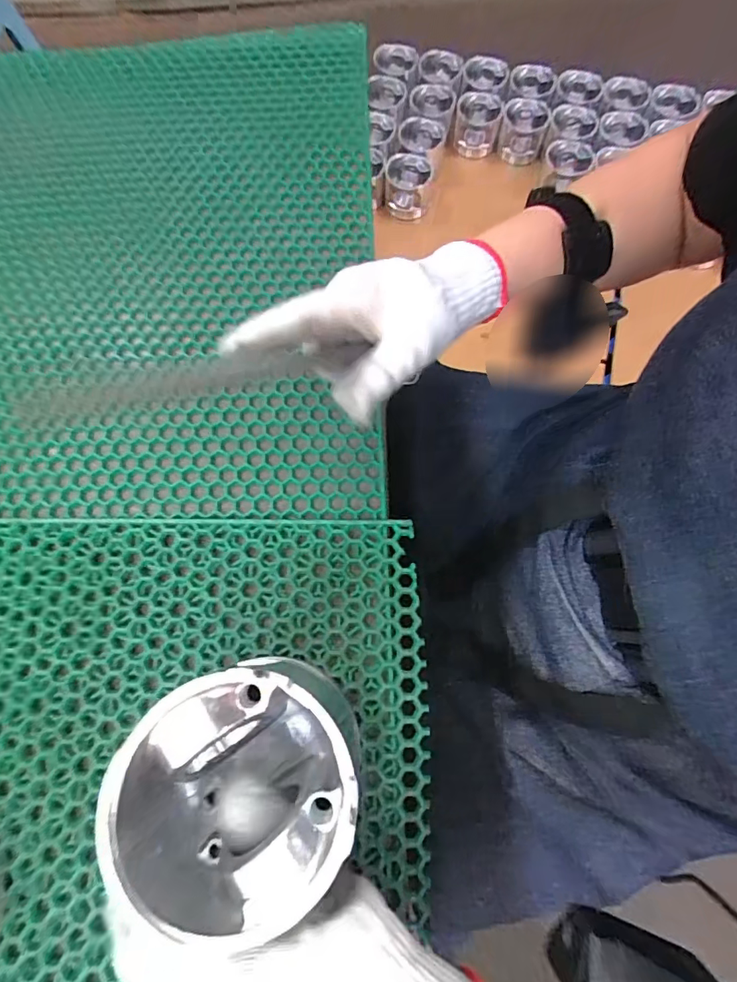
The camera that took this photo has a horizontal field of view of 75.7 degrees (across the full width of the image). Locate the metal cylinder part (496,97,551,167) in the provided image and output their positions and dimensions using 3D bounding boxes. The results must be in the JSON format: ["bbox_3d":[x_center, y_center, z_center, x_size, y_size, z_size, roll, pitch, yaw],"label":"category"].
[{"bbox_3d":[0.322,-0.755,0.997,0.091,0.064,0.102,19,75,6],"label":"metal cylinder part"}]

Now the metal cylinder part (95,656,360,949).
[{"bbox_3d":[-0.056,0.131,0.219,0.095,0.092,0.085,-37,77,-10],"label":"metal cylinder part"}]

